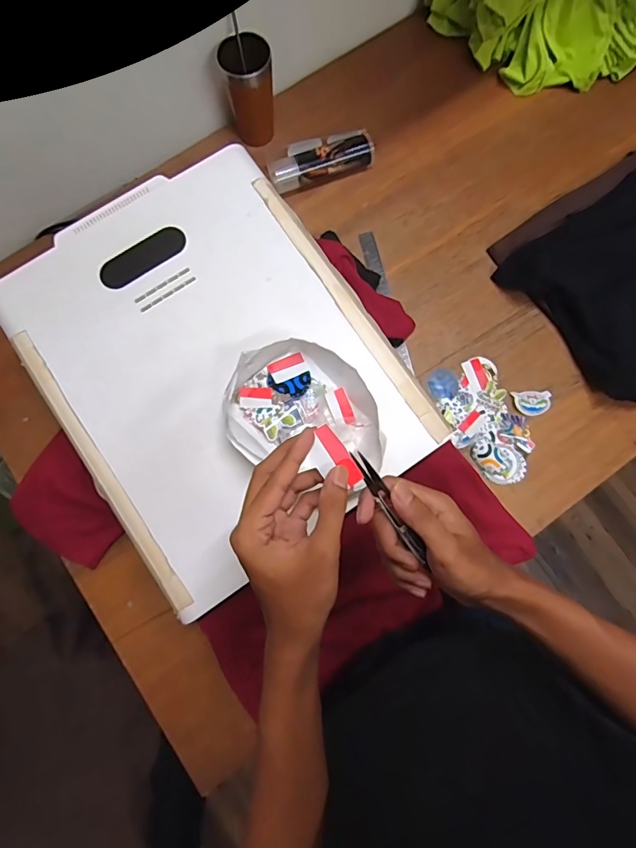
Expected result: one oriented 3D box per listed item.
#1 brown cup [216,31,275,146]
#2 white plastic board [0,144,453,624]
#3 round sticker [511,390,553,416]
[{"bbox_3d":[-0.113,-0.553,0.741,0.076,0.135,0.071,0,79,0],"label":"brown cup"},{"bbox_3d":[-0.132,-0.087,0.563,0.395,0.023,0.492,-34,81,-7],"label":"white plastic board"},{"bbox_3d":[0.348,-0.034,0.724,0.062,0.006,0.040,-2,79,-1],"label":"round sticker"}]

